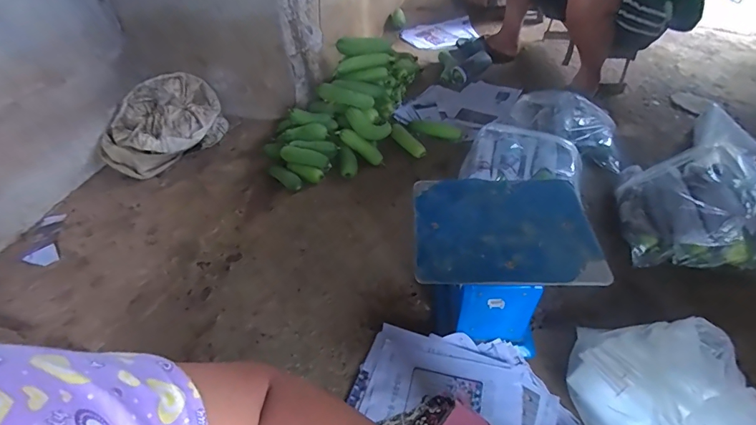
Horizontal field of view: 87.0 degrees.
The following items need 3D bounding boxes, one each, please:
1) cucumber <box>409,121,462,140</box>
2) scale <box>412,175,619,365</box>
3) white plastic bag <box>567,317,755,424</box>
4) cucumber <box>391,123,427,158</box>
[{"bbox_3d":[0.188,-0.277,1.359,0.189,0.045,0.053,12,47,19],"label":"cucumber"},{"bbox_3d":[0.219,0.106,0.776,0.288,0.247,0.229,-1,45,7],"label":"scale"},{"bbox_3d":[0.492,0.305,0.661,0.292,0.146,0.321,-21,48,-15],"label":"white plastic bag"},{"bbox_3d":[0.094,-0.232,1.288,0.149,0.046,0.038,44,59,7],"label":"cucumber"}]

